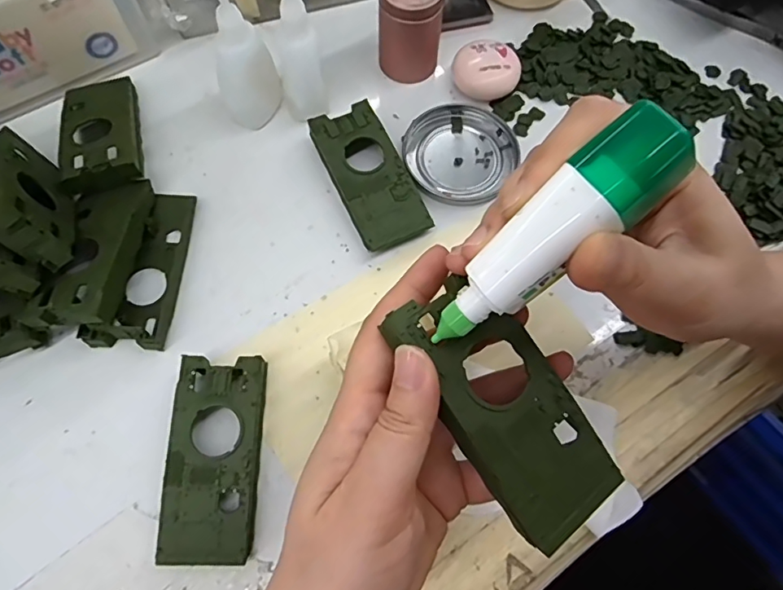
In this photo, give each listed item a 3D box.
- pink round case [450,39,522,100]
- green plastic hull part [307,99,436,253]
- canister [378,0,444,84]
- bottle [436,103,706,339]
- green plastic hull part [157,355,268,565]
[{"bbox_3d":[0.069,-0.163,0.374,0.048,0.023,0.038,12,68,4],"label":"pink round case"},{"bbox_3d":[-0.015,-0.080,0.342,0.046,0.020,0.103,-24,70,-10],"label":"green plastic hull part"},{"bbox_3d":[0.014,-0.192,0.361,0.043,0.068,0.041,5,69,1],"label":"canister"},{"bbox_3d":[0.050,-0.018,0.165,0.096,0.018,0.024,-44,72,16],"label":"bottle"},{"bbox_3d":[-0.094,0.086,0.275,0.047,0.019,0.103,1,68,-1],"label":"green plastic hull part"}]

